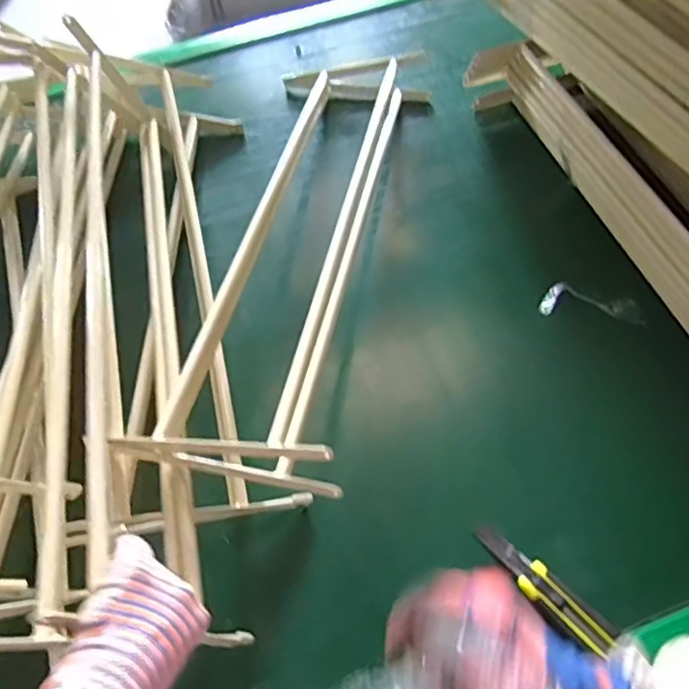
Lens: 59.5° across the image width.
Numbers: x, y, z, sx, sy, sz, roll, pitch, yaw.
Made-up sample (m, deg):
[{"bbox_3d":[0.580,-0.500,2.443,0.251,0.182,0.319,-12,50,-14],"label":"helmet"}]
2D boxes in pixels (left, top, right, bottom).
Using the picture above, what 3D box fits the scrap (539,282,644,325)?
[{"bbox_3d":[0.290,-0.050,0.710,0.118,0.021,0.045,2,59,5],"label":"scrap"}]

